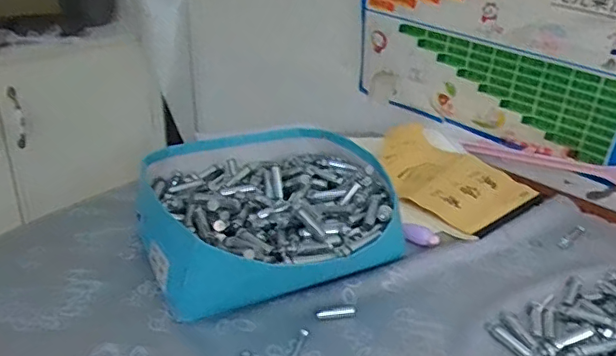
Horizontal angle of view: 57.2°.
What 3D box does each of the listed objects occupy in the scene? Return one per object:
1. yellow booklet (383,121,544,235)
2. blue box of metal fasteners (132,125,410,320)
[{"bbox_3d":[0.193,-0.003,0.836,0.179,0.037,0.242,-21,37,-36],"label":"yellow booklet"},{"bbox_3d":[-0.052,0.033,0.675,0.274,0.084,0.253,-10,32,-22],"label":"blue box of metal fasteners"}]

